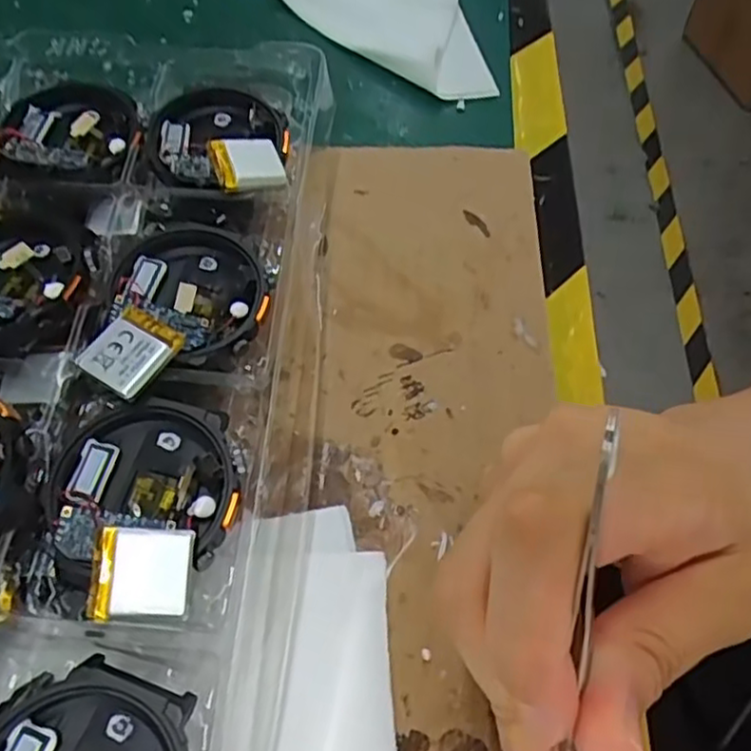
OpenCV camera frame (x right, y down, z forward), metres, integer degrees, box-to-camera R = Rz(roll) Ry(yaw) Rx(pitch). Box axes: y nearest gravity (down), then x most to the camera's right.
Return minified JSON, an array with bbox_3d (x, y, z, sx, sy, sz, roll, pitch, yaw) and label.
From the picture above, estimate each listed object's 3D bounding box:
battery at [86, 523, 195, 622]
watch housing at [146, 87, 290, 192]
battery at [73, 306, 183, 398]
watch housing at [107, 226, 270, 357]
[{"bbox_3d":[-0.056,0.048,0.168,0.023,0.004,0.021,6,77,-8],"label":"battery"},{"bbox_3d":[-0.058,-0.085,0.248,0.048,0.009,0.045,0,59,0],"label":"watch housing"},{"bbox_3d":[-0.068,-0.007,0.193,0.022,0.004,0.023,29,66,16],"label":"battery"},{"bbox_3d":[-0.057,-0.027,0.219,0.047,0.010,0.042,21,57,7],"label":"watch housing"}]

